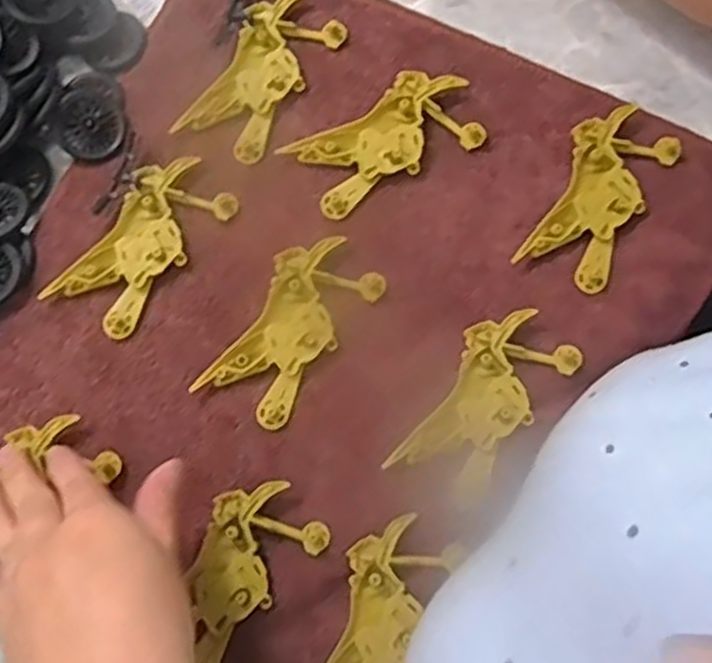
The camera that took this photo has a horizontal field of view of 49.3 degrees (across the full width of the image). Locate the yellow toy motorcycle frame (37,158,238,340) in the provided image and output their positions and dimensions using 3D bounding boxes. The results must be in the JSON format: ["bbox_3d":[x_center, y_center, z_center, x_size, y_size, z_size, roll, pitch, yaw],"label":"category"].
[{"bbox_3d":[-0.113,-0.047,0.414,0.049,0.010,0.099,38,81,9],"label":"yellow toy motorcycle frame"}]

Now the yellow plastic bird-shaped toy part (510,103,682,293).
[{"bbox_3d":[0.129,-0.073,0.415,0.051,0.013,0.098,32,80,8],"label":"yellow plastic bird-shaped toy part"}]

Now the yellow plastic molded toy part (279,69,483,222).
[{"bbox_3d":[0.015,-0.104,0.426,0.103,0.010,0.050,-29,78,-5],"label":"yellow plastic molded toy part"}]

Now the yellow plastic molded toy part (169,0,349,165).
[{"bbox_3d":[-0.051,-0.145,0.436,0.049,0.010,0.099,31,80,8],"label":"yellow plastic molded toy part"}]

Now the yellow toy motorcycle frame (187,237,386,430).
[{"bbox_3d":[-0.034,-0.002,0.402,0.051,0.010,0.100,35,81,9],"label":"yellow toy motorcycle frame"}]

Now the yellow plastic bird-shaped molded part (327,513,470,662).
[{"bbox_3d":[0.011,0.140,0.367,0.048,0.006,0.100,23,79,7],"label":"yellow plastic bird-shaped molded part"}]

